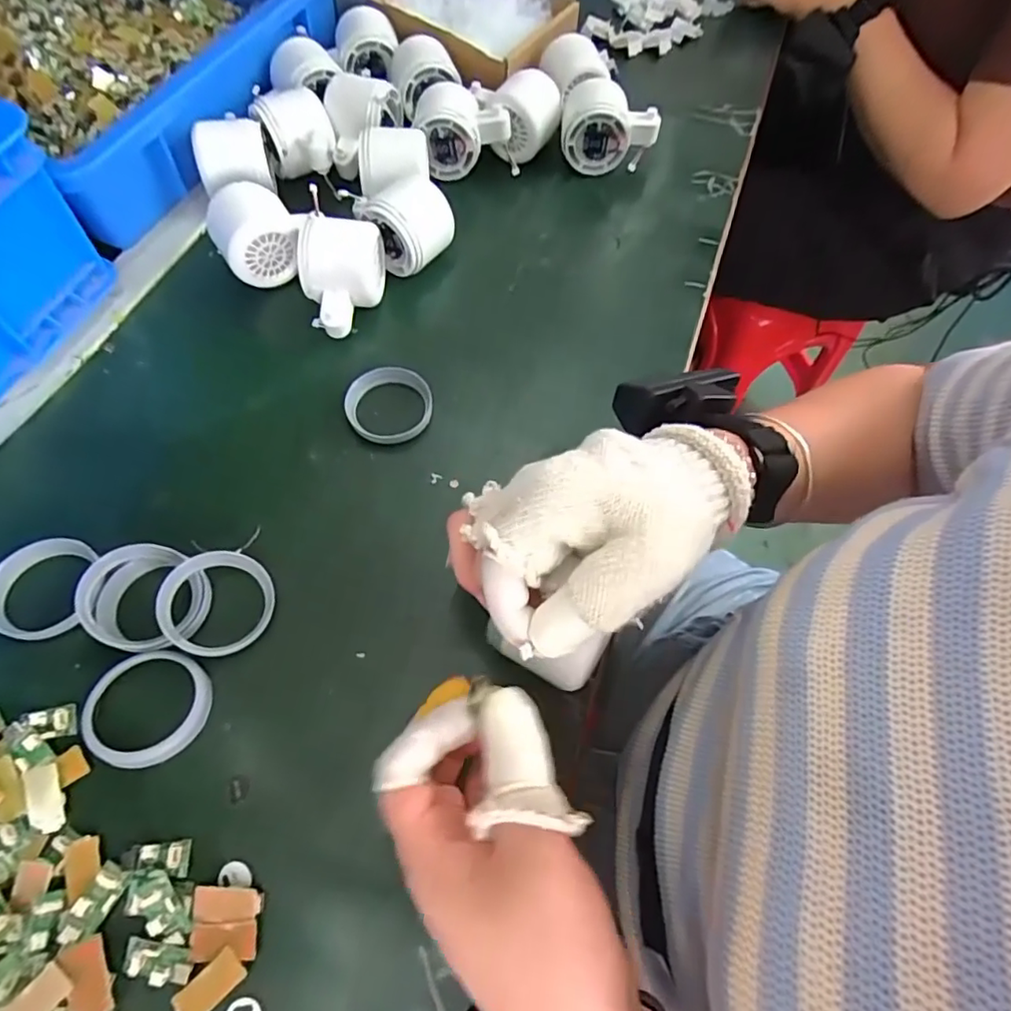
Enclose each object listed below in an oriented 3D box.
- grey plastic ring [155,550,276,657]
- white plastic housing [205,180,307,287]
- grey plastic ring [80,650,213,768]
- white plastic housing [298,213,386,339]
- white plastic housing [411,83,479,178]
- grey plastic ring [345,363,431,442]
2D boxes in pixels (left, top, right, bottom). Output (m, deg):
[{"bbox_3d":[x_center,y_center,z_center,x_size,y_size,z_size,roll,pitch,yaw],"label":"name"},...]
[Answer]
[{"bbox_3d":[-0.165,0.055,0.329,0.059,0.007,0.059,8,69,-21],"label":"grey plastic ring"},{"bbox_3d":[-0.182,-0.202,0.432,0.067,0.052,0.063,-31,69,-16],"label":"white plastic housing"},{"bbox_3d":[-0.189,0.106,0.302,0.062,0.010,0.058,1,64,-2],"label":"grey plastic ring"},{"bbox_3d":[-0.116,-0.162,0.418,0.062,0.052,0.069,-8,64,-6],"label":"white plastic housing"},{"bbox_3d":[-0.048,-0.321,0.495,0.058,0.053,0.059,-4,64,-4],"label":"white plastic housing"},{"bbox_3d":[-0.081,-0.070,0.397,0.059,0.012,0.057,1,64,-2],"label":"grey plastic ring"}]

